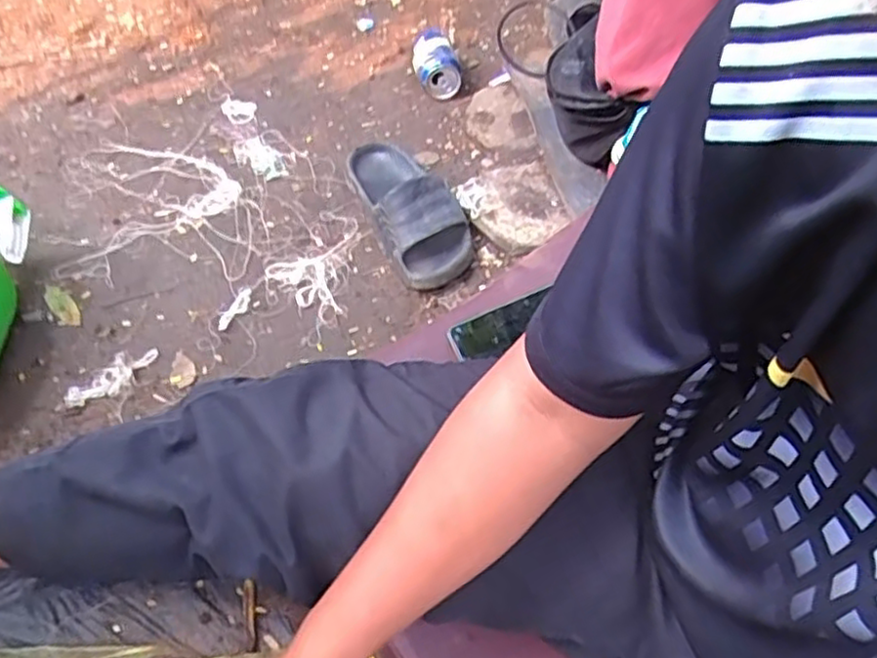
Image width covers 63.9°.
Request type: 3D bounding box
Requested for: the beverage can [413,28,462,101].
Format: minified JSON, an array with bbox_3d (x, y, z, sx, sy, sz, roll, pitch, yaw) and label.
[{"bbox_3d":[-0.005,-0.409,1.091,0.063,0.068,0.113,-7,55,-5],"label":"beverage can"}]

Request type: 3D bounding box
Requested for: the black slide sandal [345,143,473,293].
[{"bbox_3d":[-0.042,-0.169,0.908,0.110,0.079,0.268,-23,58,-16],"label":"black slide sandal"}]

